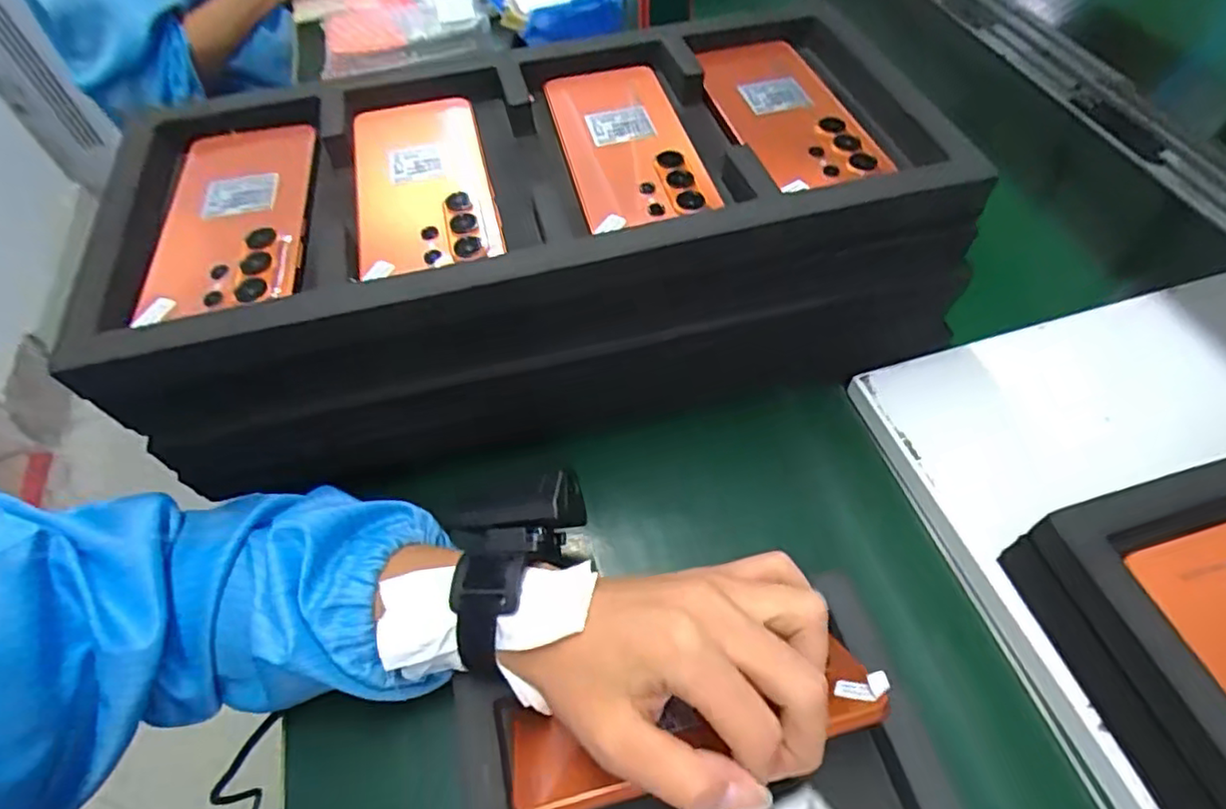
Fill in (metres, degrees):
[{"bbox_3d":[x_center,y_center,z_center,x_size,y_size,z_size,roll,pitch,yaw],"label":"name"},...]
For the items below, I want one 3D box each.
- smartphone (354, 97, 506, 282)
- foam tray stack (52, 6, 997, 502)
[{"bbox_3d":[-0.114,-0.135,0.378,0.076,0.008,0.160,-13,56,-7],"label":"smartphone"},{"bbox_3d":[-0.029,-0.115,0.425,0.500,0.129,0.224,-12,56,-6],"label":"foam tray stack"}]

